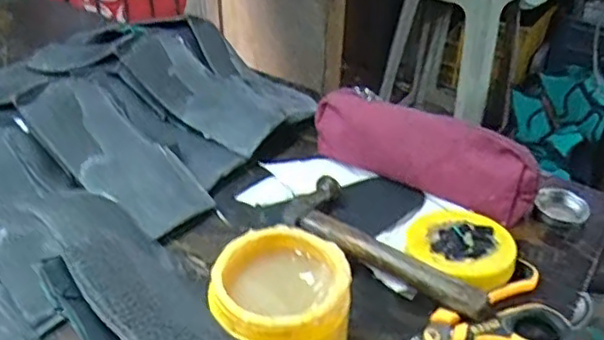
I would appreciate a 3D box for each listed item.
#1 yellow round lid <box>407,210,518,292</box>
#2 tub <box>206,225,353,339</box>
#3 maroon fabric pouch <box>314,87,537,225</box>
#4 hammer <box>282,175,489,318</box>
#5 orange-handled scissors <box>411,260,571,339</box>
[{"bbox_3d":[0.135,0.068,0.542,0.087,0.032,0.091,1,36,-1],"label":"yellow round lid"},{"bbox_3d":[-0.013,0.104,0.443,0.090,0.087,0.089,1,36,-1],"label":"tub"},{"bbox_3d":[0.114,-0.015,0.621,0.224,0.079,0.053,24,42,28],"label":"maroon fabric pouch"},{"bbox_3d":[0.074,0.067,0.542,0.187,0.033,0.068,24,42,27],"label":"hammer"},{"bbox_3d":[0.132,0.131,0.477,0.197,0.019,0.074,-20,41,-26],"label":"orange-handled scissors"}]

